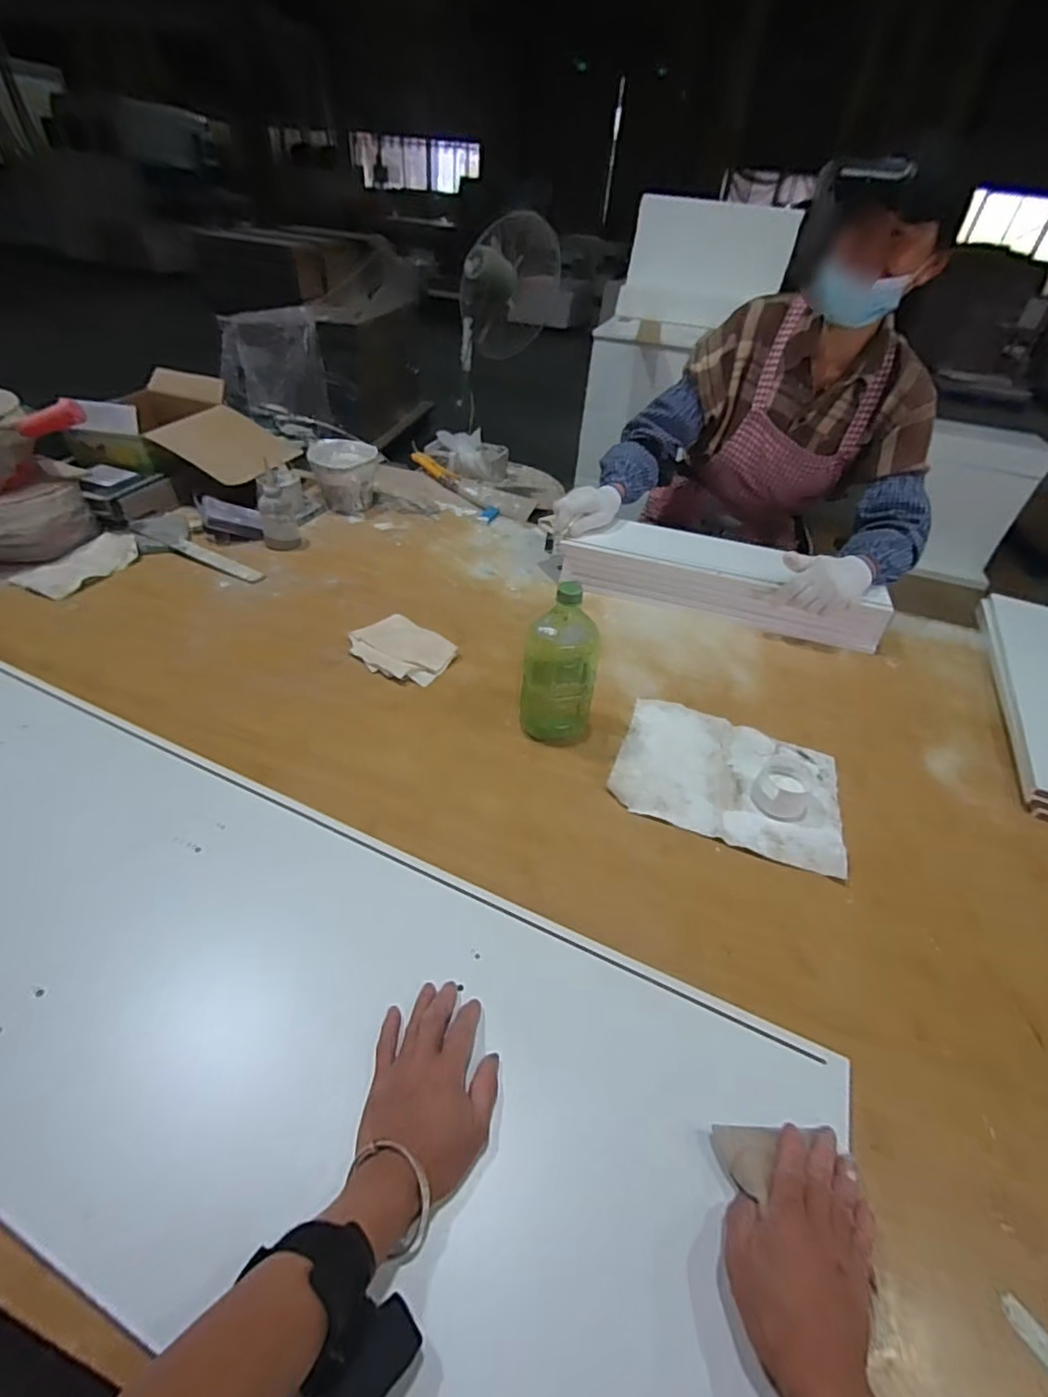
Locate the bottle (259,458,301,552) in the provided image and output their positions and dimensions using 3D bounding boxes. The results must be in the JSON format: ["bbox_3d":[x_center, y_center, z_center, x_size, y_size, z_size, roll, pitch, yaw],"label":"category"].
[{"bbox_3d":[-0.452,-0.349,1.054,0.062,0.146,0.058,-16,45,-22],"label":"bottle"}]

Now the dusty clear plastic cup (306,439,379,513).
[{"bbox_3d":[-0.371,-0.459,1.204,0.132,0.117,0.107,-2,41,-8],"label":"dusty clear plastic cup"}]

